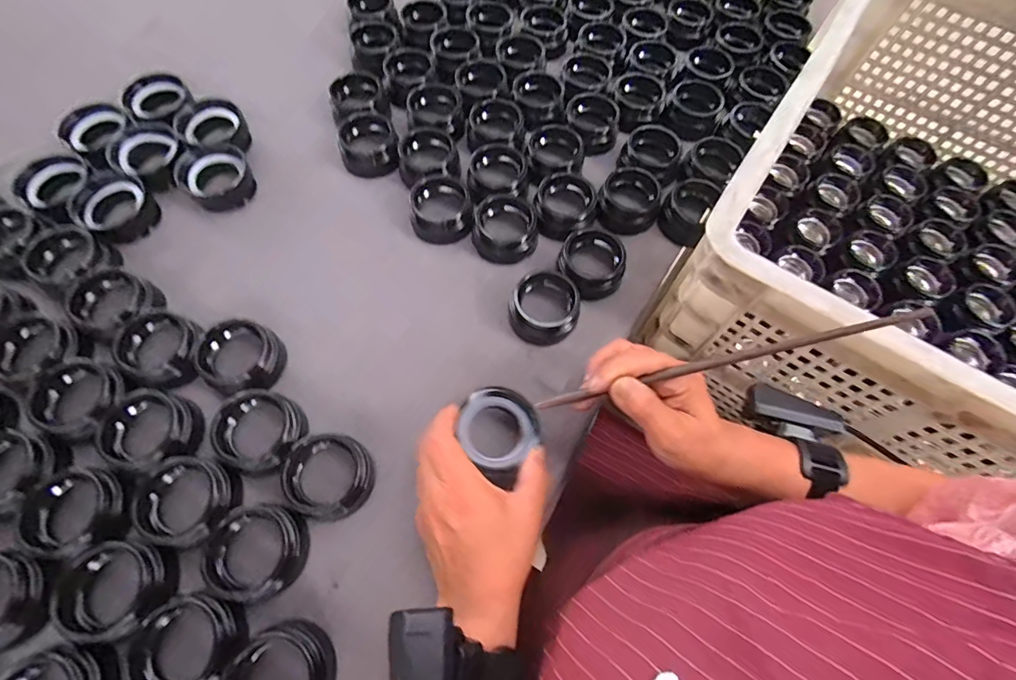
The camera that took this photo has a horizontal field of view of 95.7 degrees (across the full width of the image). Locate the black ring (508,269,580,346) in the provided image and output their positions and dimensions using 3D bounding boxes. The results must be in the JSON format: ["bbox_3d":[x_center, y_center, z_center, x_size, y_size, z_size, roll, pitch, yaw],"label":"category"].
[{"bbox_3d":[0.036,-0.033,0.433,0.059,0.032,0.068,38,70,14],"label":"black ring"}]

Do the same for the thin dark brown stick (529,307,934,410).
[{"bbox_3d":[0.135,0.017,0.307,0.244,0.009,0.006,-16,63,18],"label":"thin dark brown stick"}]

